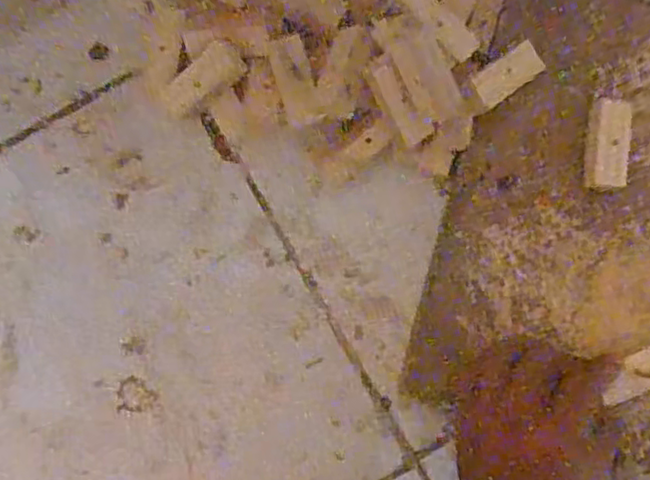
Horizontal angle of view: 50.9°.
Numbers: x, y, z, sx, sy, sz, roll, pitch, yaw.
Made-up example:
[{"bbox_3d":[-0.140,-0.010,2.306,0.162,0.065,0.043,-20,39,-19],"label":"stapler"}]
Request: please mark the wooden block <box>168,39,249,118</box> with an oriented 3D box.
[{"bbox_3d":[-0.073,-0.099,0.416,0.051,0.007,0.024,-37,85,10],"label":"wooden block"}]

